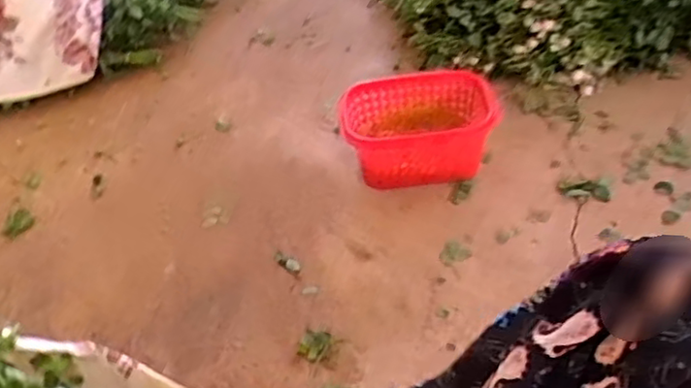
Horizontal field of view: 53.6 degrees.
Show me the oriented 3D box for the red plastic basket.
[{"bbox_3d":[0.146,-0.121,1.215,0.290,0.126,0.206,-6,44,0],"label":"red plastic basket"}]

